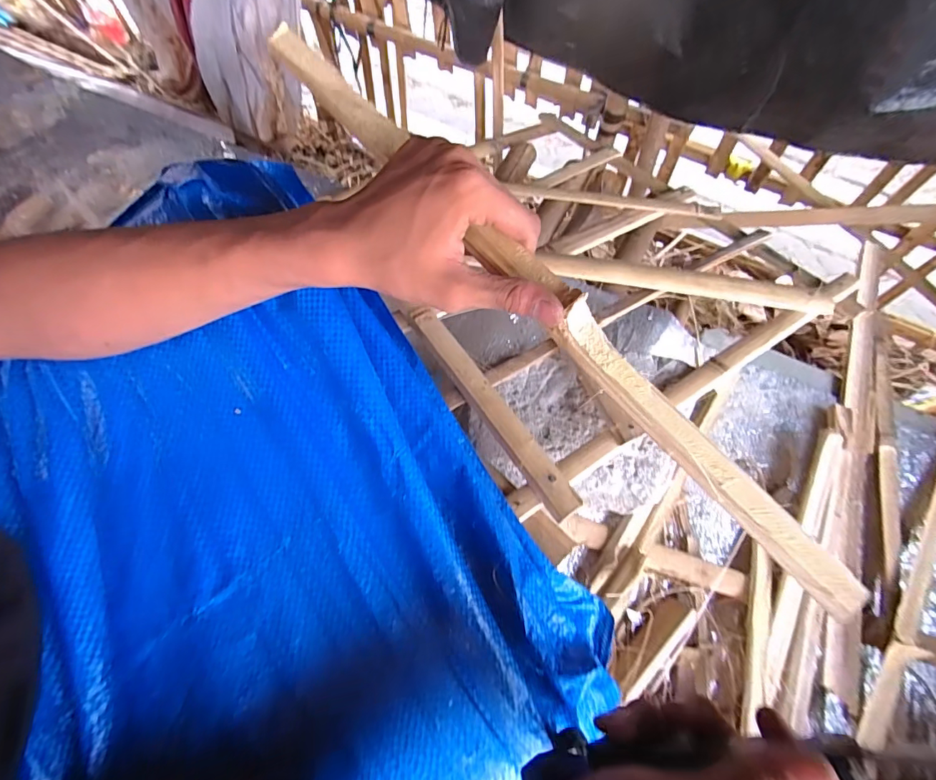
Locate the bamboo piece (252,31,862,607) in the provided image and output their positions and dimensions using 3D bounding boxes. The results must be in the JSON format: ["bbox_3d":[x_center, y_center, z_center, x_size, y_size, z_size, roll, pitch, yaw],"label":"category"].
[{"bbox_3d":[0.020,-0.081,0.275,0.026,0.019,0.490,-37,74,-14],"label":"bamboo piece"}]

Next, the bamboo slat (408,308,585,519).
[{"bbox_3d":[0.015,0.009,0.414,0.026,0.009,0.245,-30,62,-12],"label":"bamboo slat"}]

